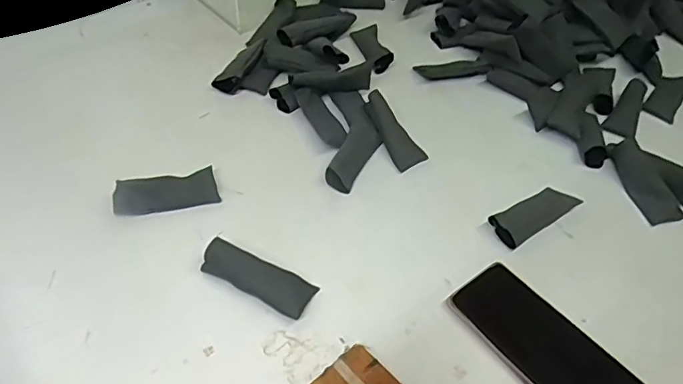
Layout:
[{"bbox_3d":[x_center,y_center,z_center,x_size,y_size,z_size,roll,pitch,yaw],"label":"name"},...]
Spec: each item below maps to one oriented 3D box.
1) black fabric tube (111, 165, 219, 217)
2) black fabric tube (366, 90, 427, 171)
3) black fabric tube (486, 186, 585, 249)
[{"bbox_3d":[-0.179,-0.001,0.538,0.101,0.020,0.037,-13,49,-18],"label":"black fabric tube"},{"bbox_3d":[0.061,-0.073,0.620,0.040,0.011,0.106,-20,69,-23],"label":"black fabric tube"},{"bbox_3d":[0.203,0.023,0.555,0.104,0.020,0.039,-26,54,-27],"label":"black fabric tube"}]

